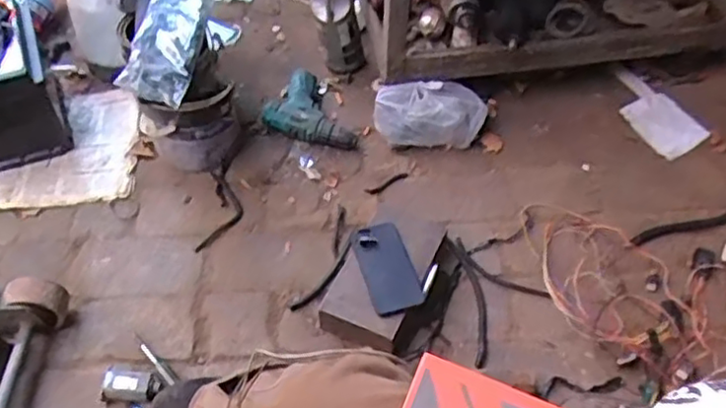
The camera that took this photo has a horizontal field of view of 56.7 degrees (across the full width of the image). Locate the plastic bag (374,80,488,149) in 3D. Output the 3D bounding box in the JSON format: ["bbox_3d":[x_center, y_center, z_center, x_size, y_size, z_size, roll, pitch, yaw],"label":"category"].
[{"bbox_3d":[0.121,-0.158,1.195,0.199,0.101,0.091,3,50,0],"label":"plastic bag"}]

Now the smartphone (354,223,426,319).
[{"bbox_3d":[0.036,0.093,0.992,0.082,0.009,0.142,-8,58,-24],"label":"smartphone"}]

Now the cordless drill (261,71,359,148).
[{"bbox_3d":[-0.079,-0.167,1.240,0.176,0.053,0.143,25,55,17],"label":"cordless drill"}]

